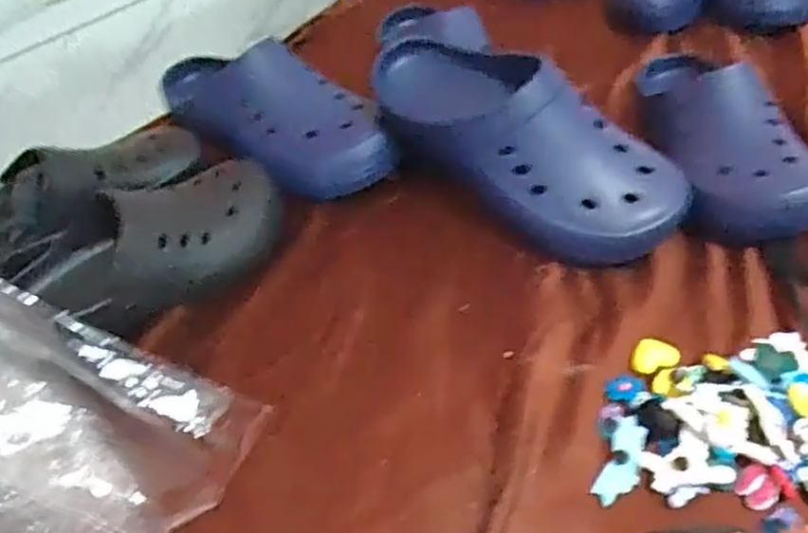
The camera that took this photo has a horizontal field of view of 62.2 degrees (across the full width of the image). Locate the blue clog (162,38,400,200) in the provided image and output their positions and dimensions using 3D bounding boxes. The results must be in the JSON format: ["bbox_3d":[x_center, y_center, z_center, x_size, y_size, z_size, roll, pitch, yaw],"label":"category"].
[{"bbox_3d":[-0.142,-0.169,0.695,0.123,0.083,0.296,-38,54,-27],"label":"blue clog"}]

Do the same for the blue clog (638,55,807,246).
[{"bbox_3d":[0.285,-0.120,0.605,0.101,0.088,0.214,-6,46,0],"label":"blue clog"}]

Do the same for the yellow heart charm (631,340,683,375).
[{"bbox_3d":[0.189,0.068,0.502,0.033,0.006,0.026,11,49,16],"label":"yellow heart charm"}]

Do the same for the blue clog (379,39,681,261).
[{"bbox_3d":[0.095,-0.113,0.569,0.299,0.111,0.104,34,58,16],"label":"blue clog"}]

